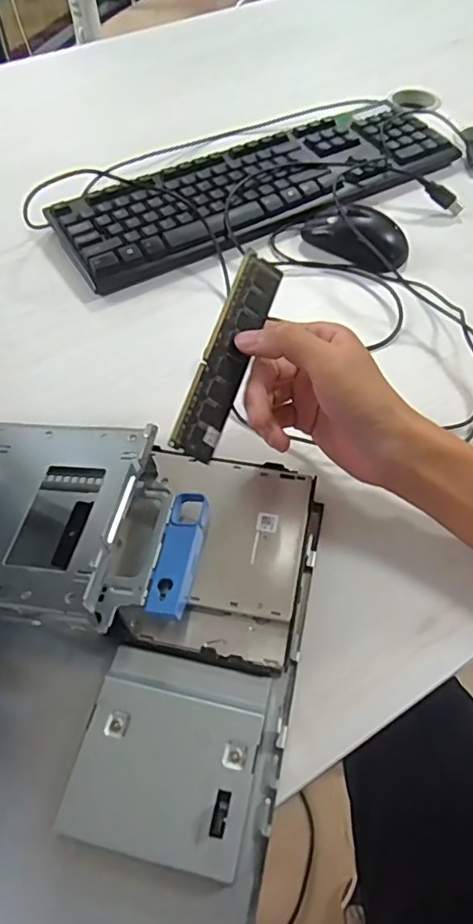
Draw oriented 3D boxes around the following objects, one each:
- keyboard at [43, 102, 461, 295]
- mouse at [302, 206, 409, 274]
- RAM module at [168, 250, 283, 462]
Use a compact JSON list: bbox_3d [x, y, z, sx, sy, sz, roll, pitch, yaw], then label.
[{"bbox_3d":[0.034,-0.291,0.612,0.441,0.034,0.149,-25,58,-15],"label":"keyboard"},{"bbox_3d":[0.118,-0.224,0.564,0.104,0.030,0.055,29,61,20],"label":"mouse"},{"bbox_3d":[-0.005,-0.065,0.346,0.029,0.004,0.129,25,79,-25],"label":"RAM module"}]

